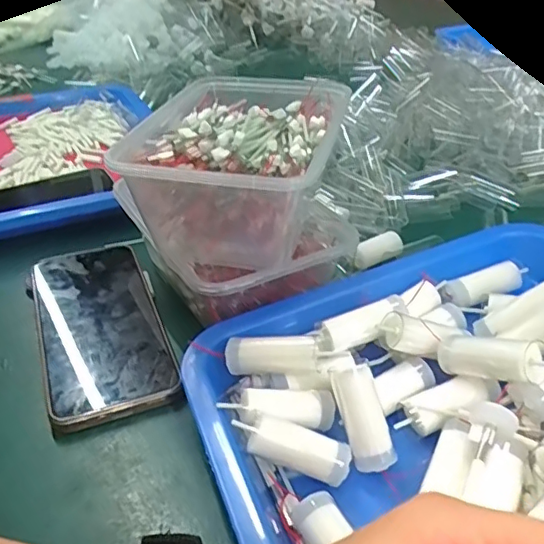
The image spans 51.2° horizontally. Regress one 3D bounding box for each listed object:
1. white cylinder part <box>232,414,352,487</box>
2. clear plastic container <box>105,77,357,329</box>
[{"bbox_3d":[0.010,0.085,0.274,0.056,0.019,0.015,23,36,-4],"label":"white cylinder part"},{"bbox_3d":[-0.011,-0.052,0.382,0.129,0.107,0.178,8,35,13],"label":"clear plastic container"}]

